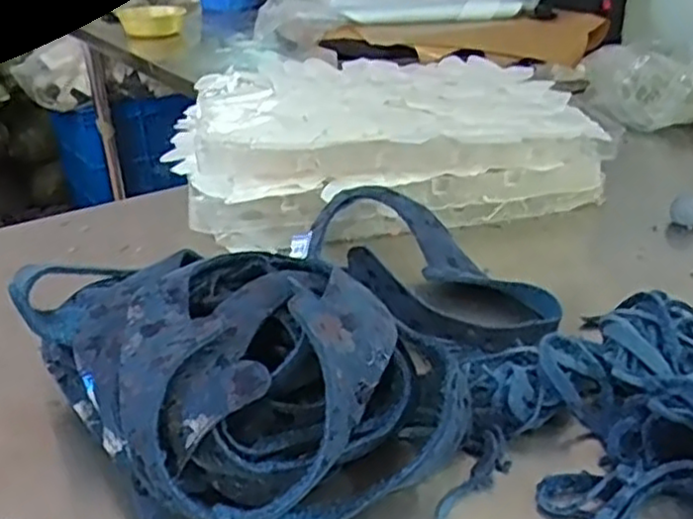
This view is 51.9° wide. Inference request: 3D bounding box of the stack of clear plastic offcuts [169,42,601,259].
[{"bbox_3d":[0.034,-0.169,0.887,0.474,0.093,0.408,-10,29,-14],"label":"stack of clear plastic offcuts"}]

